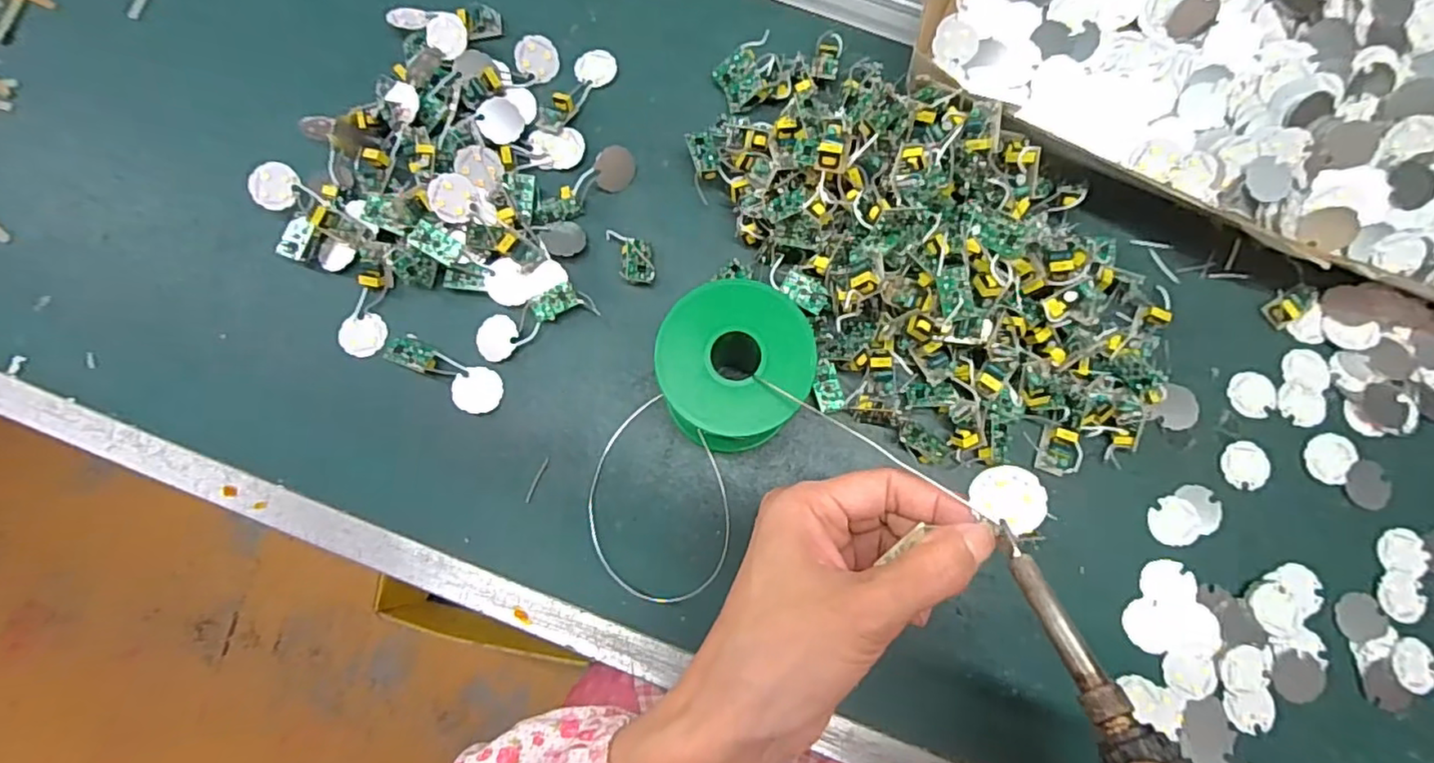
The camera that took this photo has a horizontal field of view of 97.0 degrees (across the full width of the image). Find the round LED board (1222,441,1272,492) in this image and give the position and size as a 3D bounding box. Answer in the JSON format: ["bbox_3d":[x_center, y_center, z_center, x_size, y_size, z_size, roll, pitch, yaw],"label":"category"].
[{"bbox_3d":[0.277,0.044,0.330,0.023,0.004,0.024,0,80,1],"label":"round LED board"}]

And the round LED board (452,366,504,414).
[{"bbox_3d":[-0.127,0.005,0.338,0.025,0.004,0.024,6,76,-23],"label":"round LED board"}]

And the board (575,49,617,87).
[{"bbox_3d":[-0.073,-0.189,0.379,0.024,0.004,0.024,0,80,1],"label":"board"}]

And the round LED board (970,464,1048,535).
[{"bbox_3d":[0.103,0.041,0.223,0.025,0.004,0.020,34,102,14],"label":"round LED board"}]

